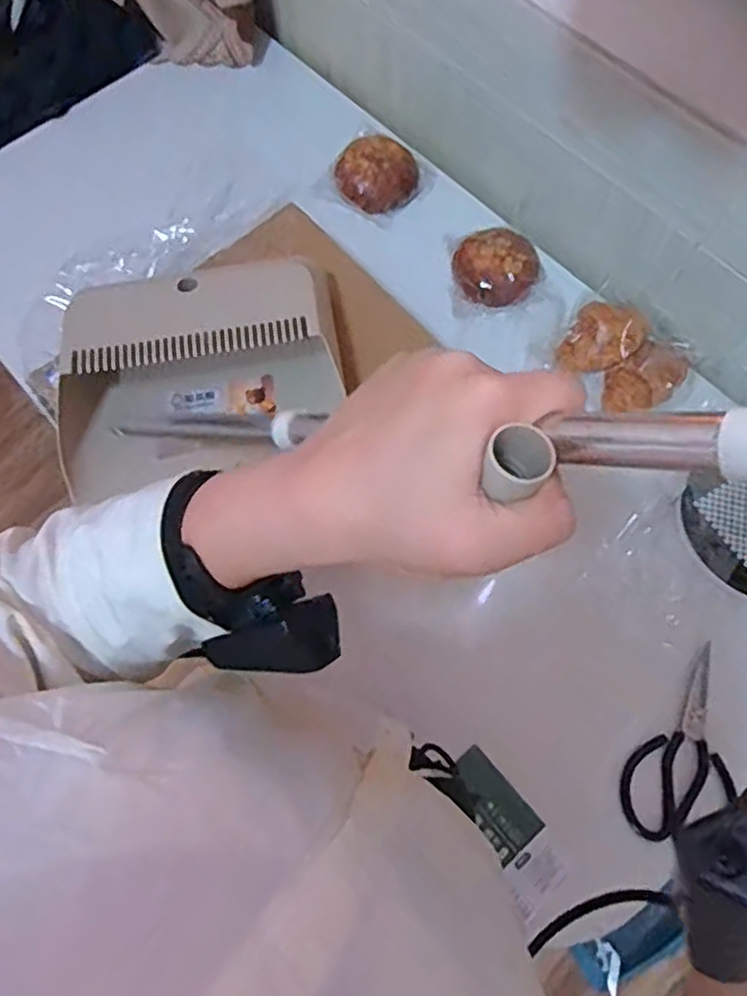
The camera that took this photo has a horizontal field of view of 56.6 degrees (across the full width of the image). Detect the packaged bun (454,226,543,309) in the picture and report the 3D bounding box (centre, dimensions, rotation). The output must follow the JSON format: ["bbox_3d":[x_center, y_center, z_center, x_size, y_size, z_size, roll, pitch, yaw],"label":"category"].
[{"bbox_3d":[0.150,-0.277,0.837,0.098,0.049,0.096,0,68,1],"label":"packaged bun"}]

